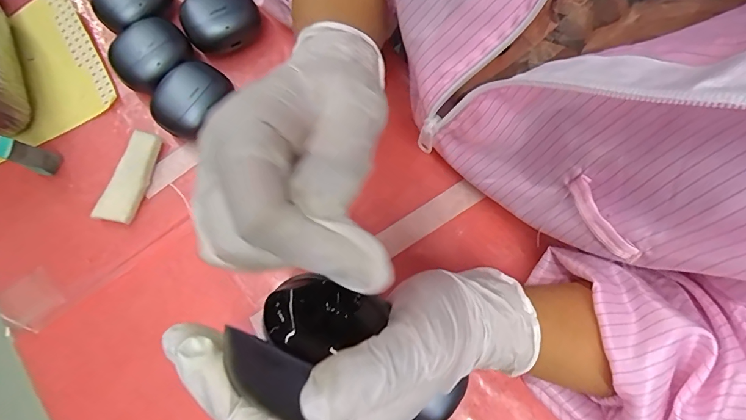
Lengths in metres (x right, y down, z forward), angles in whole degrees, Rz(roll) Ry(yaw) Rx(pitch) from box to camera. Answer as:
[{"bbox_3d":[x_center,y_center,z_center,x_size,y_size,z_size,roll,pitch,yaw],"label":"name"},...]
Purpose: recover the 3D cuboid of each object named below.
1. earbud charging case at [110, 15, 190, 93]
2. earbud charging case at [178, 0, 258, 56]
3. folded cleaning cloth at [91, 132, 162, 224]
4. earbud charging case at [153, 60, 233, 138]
[{"bbox_3d":[-0.168,-0.116,0.310,0.048,0.028,0.055,40,80,10],"label":"earbud charging case"},{"bbox_3d":[-0.118,-0.147,0.319,0.055,0.032,0.048,-31,77,-6],"label":"earbud charging case"},{"bbox_3d":[-0.176,-0.024,0.297,0.024,0.011,0.068,17,77,6],"label":"folded cleaning cloth"},{"bbox_3d":[-0.134,-0.081,0.301,0.042,0.030,0.055,28,78,8],"label":"earbud charging case"}]

